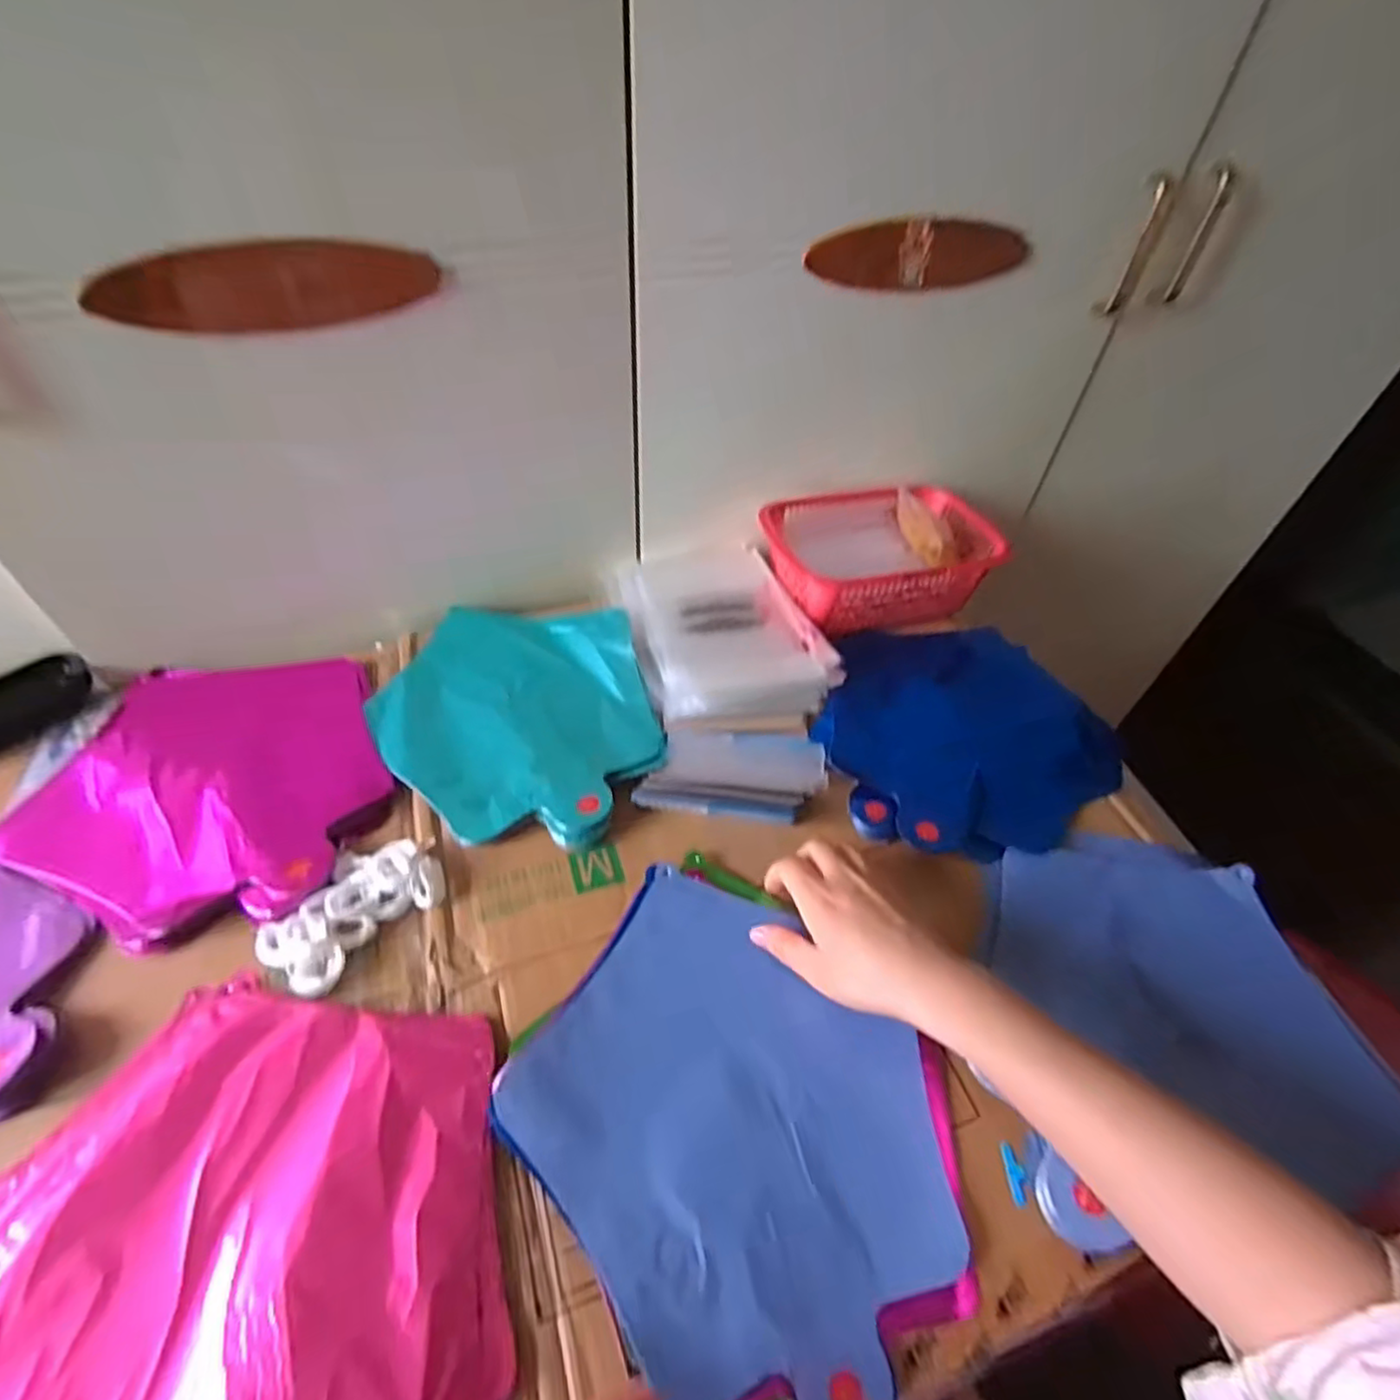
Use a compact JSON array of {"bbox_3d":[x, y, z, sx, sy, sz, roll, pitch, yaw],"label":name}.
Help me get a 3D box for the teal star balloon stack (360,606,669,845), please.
[{"bbox_3d":[-0.143,0.003,0.537,0.204,0.016,0.253,-11,50,-14],"label":"teal star balloon stack"}]

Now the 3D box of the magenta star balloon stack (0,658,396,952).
[{"bbox_3d":[-0.344,0.052,0.494,0.232,0.020,0.232,11,48,6],"label":"magenta star balloon stack"}]

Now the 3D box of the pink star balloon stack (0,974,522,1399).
[{"bbox_3d":[-0.217,0.260,0.308,0.259,0.013,0.239,8,48,3],"label":"pink star balloon stack"}]

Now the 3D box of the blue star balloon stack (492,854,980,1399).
[{"bbox_3d":[0.022,0.224,0.370,0.249,0.017,0.195,37,56,26],"label":"blue star balloon stack"}]

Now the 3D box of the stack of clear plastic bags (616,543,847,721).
[{"bbox_3d":[0.013,-0.077,0.612,0.153,0.023,0.229,-12,50,-14],"label":"stack of clear plastic bags"}]

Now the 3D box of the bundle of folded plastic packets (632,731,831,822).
[{"bbox_3d":[0.025,0.054,0.511,0.137,0.011,0.078,1,48,-3],"label":"bundle of folded plastic packets"}]

